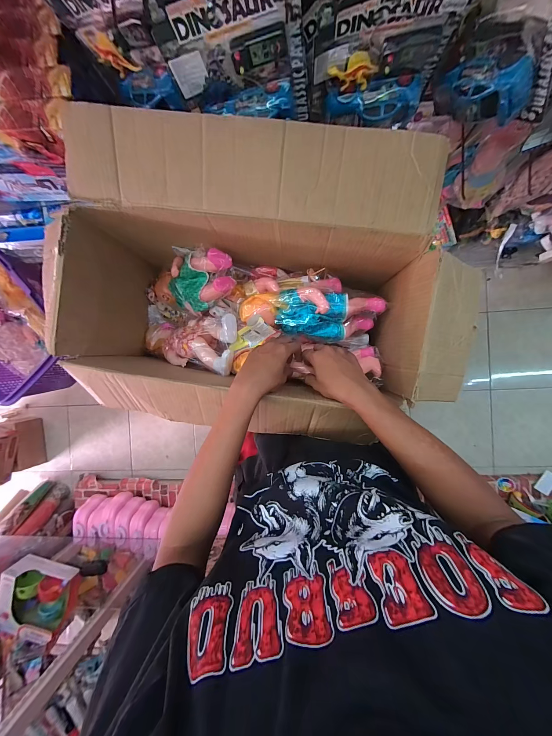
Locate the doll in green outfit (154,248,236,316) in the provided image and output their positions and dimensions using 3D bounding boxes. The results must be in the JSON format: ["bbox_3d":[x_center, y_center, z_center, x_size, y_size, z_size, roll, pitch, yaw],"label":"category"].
[{"bbox_3d":[-0.228,-0.211,0.678,0.298,0.078,0.139,2,92,40],"label":"doll in green outfit"}]

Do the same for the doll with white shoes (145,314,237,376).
[{"bbox_3d":[-0.212,-0.068,0.684,0.295,0.084,0.137,6,92,32],"label":"doll with white shoes"}]

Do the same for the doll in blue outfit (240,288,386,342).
[{"bbox_3d":[0.076,-0.124,0.622,0.317,0.090,0.110,7,92,4],"label":"doll in blue outfit"}]

